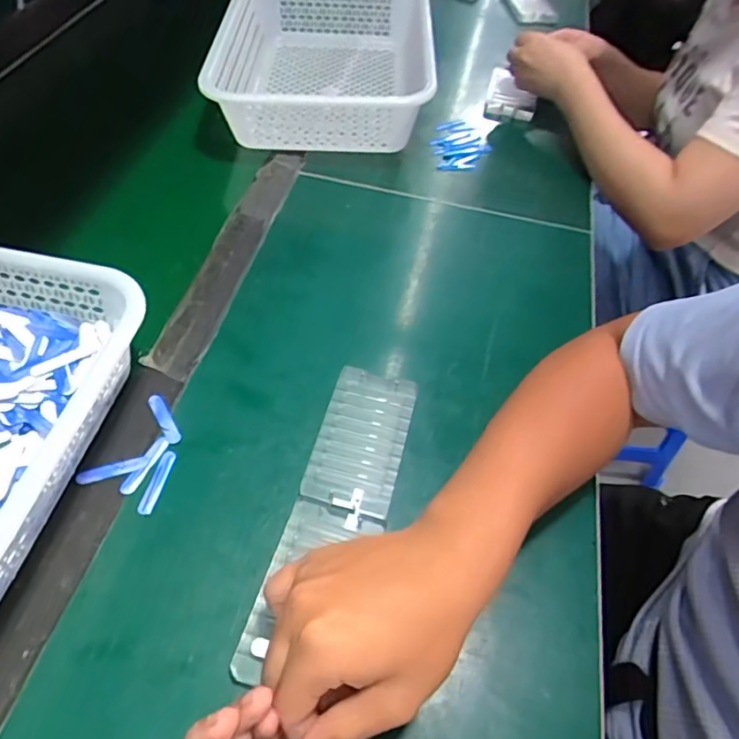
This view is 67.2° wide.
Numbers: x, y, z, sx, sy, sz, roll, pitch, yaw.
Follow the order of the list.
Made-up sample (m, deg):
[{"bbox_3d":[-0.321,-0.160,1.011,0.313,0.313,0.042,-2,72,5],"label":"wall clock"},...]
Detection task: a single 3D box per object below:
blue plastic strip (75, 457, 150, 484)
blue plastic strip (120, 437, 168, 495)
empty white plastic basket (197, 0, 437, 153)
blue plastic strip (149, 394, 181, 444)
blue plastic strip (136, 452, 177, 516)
[{"bbox_3d":[-0.193,0.076,0.418,0.051,0.004,0.010,-13,55,-12],"label":"blue plastic strip"},{"bbox_3d":[-0.170,0.072,0.420,0.011,0.004,0.049,21,55,11],"label":"blue plastic strip"},{"bbox_3d":[-0.052,-0.408,0.736,0.261,0.089,0.358,3,54,-2],"label":"empty white plastic basket"},{"bbox_3d":[-0.165,0.038,0.446,0.013,0.004,0.050,-26,60,-21],"label":"blue plastic strip"},{"bbox_3d":[-0.158,0.083,0.415,0.012,0.004,0.051,11,54,4],"label":"blue plastic strip"}]

